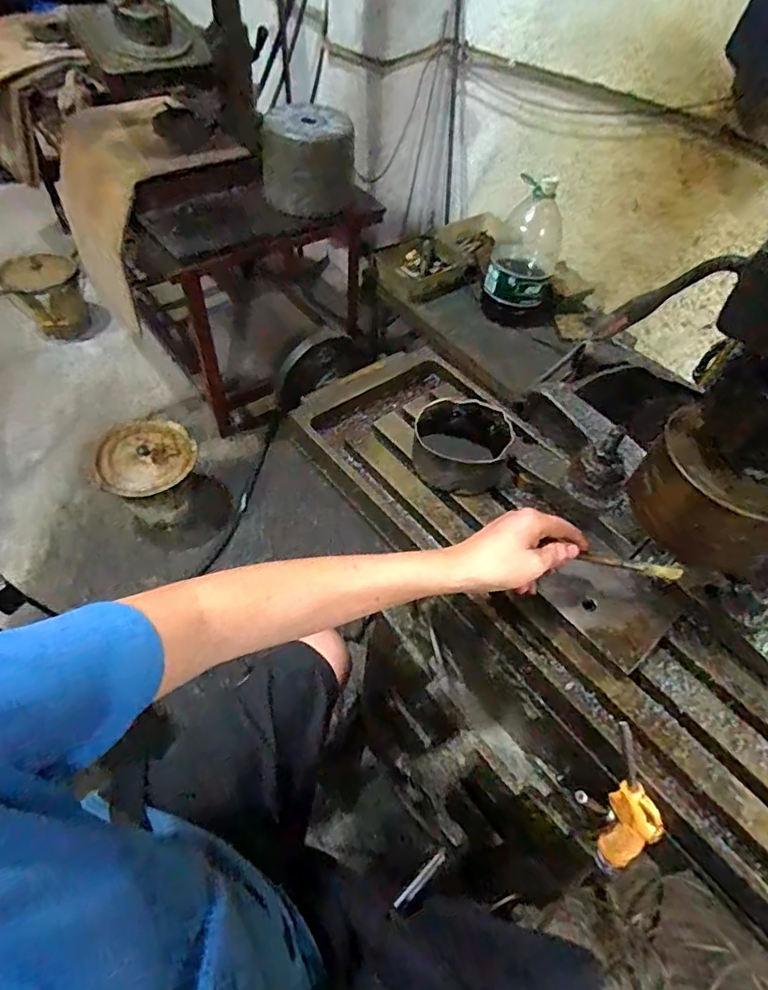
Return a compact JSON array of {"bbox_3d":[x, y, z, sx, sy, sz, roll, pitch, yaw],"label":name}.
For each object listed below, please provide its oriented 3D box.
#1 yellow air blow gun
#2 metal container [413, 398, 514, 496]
[{"bbox_3d":[0.213,0.272,0.455,0.022,0.197,0.045,-23,35,-21],"label":"yellow air blow gun"},{"bbox_3d":[0.091,-0.053,0.621,0.107,0.065,0.098,4,54,-3],"label":"metal container"}]

